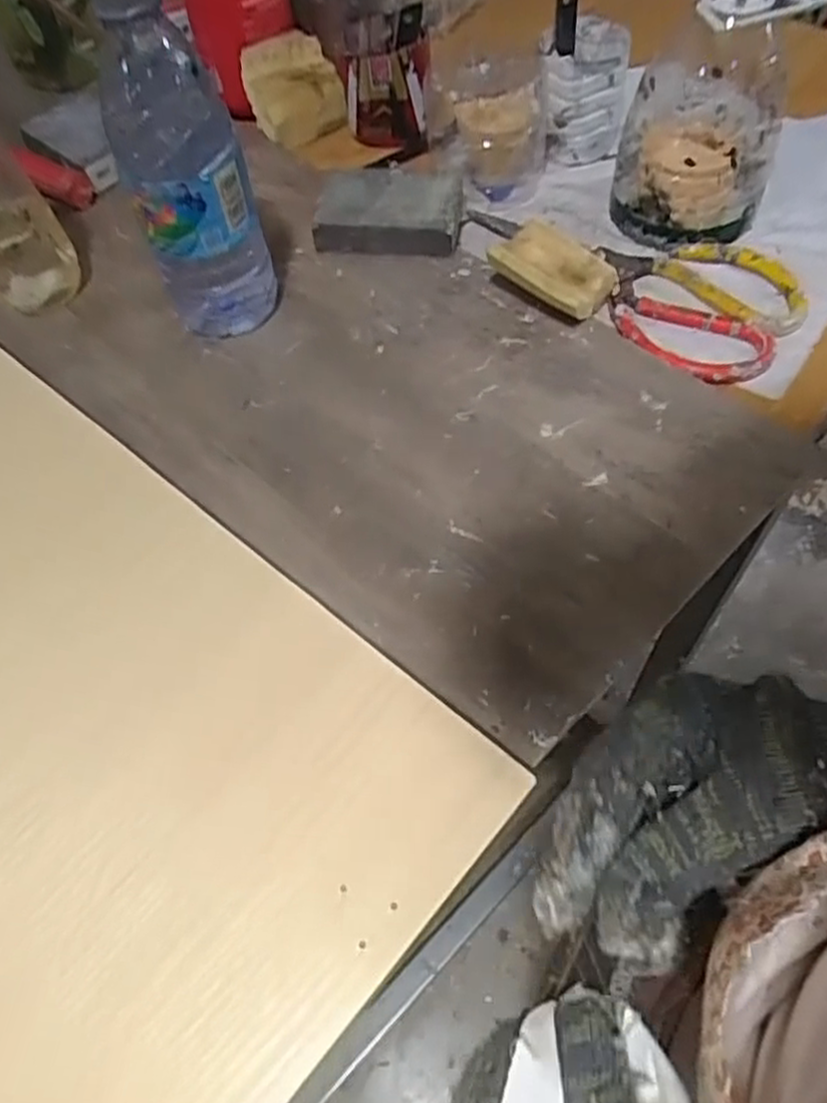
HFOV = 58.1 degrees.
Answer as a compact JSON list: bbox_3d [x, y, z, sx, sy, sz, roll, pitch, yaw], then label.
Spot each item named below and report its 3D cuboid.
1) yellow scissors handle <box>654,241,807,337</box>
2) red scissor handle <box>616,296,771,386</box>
[{"bbox_3d":[0.213,-0.175,0.488,0.063,0.010,0.095,-30,61,-13],"label":"yellow scissors handle"},{"bbox_3d":[0.173,-0.133,0.469,0.098,0.010,0.053,25,64,18],"label":"red scissor handle"}]

